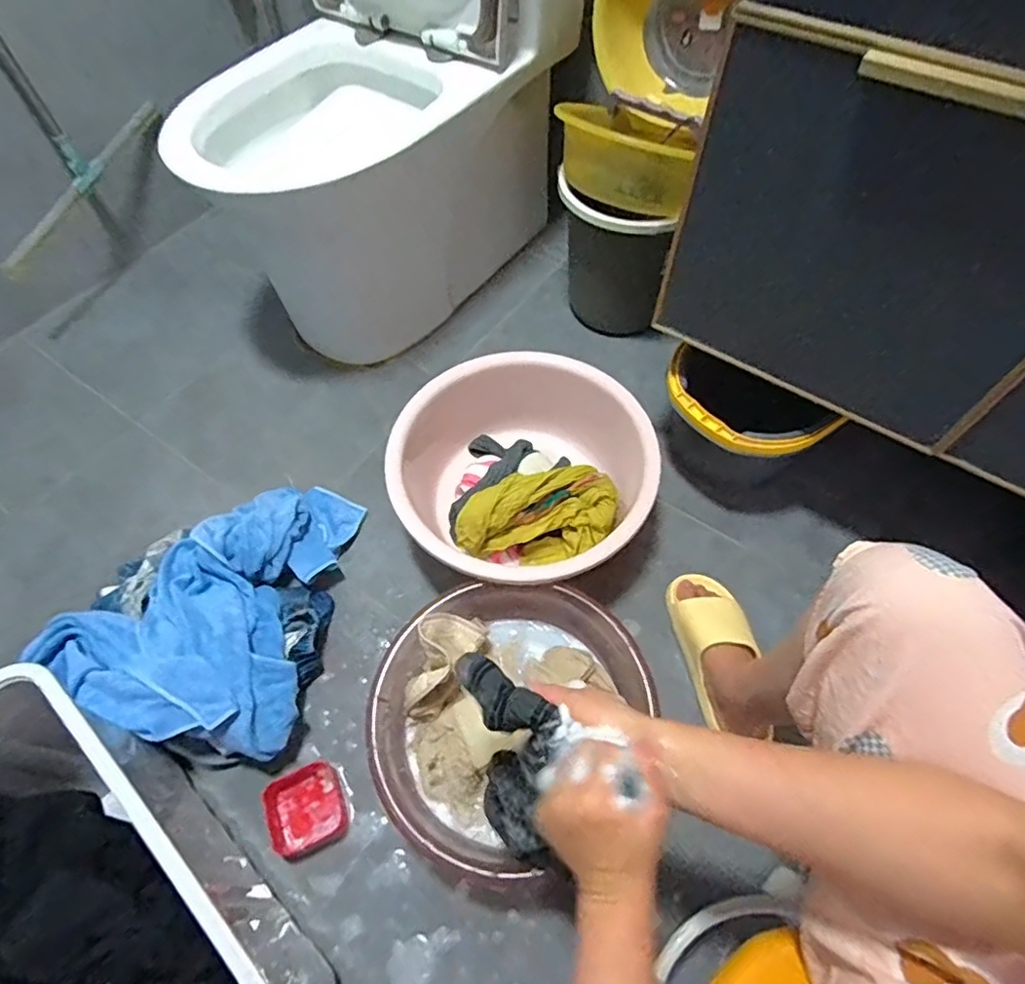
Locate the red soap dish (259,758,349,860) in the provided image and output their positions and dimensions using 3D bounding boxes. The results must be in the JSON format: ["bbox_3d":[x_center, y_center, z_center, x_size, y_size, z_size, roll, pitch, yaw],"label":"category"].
[{"bbox_3d":[-0.273,0.418,0.763,0.098,0.025,0.104,-21,61,-12],"label":"red soap dish"}]

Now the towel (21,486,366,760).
[{"bbox_3d":[-0.456,0.147,0.853,0.360,0.121,0.412,5,59,3],"label":"towel"}]

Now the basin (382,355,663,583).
[{"bbox_3d":[0.012,-0.025,0.928,0.386,0.167,0.385,0,59,0],"label":"basin"}]

